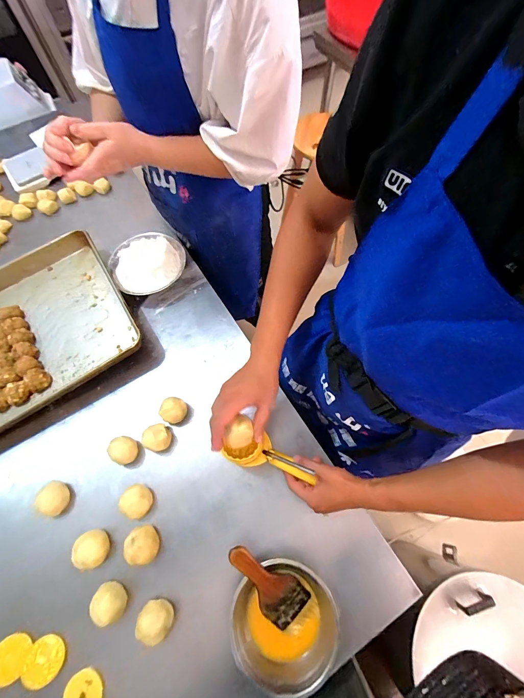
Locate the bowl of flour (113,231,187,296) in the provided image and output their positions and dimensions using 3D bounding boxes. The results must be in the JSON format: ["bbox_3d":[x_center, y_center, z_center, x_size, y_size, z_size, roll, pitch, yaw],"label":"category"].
[{"bbox_3d":[-0.286,-0.215,0.767,0.176,0.058,0.180,-1,67,2],"label":"bowl of flour"}]

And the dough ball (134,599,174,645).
[{"bbox_3d":[-0.175,0.448,0.490,0.051,0.049,0.051,-1,67,2],"label":"dough ball"}]

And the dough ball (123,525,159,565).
[{"bbox_3d":[-0.214,0.349,0.528,0.059,0.041,0.052,-5,67,0],"label":"dough ball"}]

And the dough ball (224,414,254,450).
[{"bbox_3d":[-0.036,0.133,0.468,0.044,0.031,0.043,-19,67,-6],"label":"dough ball"}]

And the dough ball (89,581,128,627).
[{"bbox_3d":[-0.257,0.428,0.500,0.053,0.048,0.059,-38,71,-13],"label":"dough ball"}]

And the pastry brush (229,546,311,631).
[{"bbox_3d":[0.006,0.379,0.480,0.070,0.013,0.151,-44,95,-15],"label":"pastry brush"}]

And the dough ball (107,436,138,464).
[{"bbox_3d":[-0.276,0.204,0.593,0.051,0.041,0.048,-1,67,2],"label":"dough ball"}]

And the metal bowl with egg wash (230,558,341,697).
[{"bbox_3d":[0.037,0.441,0.482,0.163,0.050,0.160,-1,67,2],"label":"metal bowl with egg wash"}]

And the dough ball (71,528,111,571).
[{"bbox_3d":[-0.304,0.360,0.531,0.055,0.041,0.060,-14,67,-4],"label":"dough ball"}]

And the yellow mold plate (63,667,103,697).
[{"bbox_3d":[-0.281,0.544,0.465,0.059,0.017,0.051,0,67,2],"label":"yellow mold plate"}]

